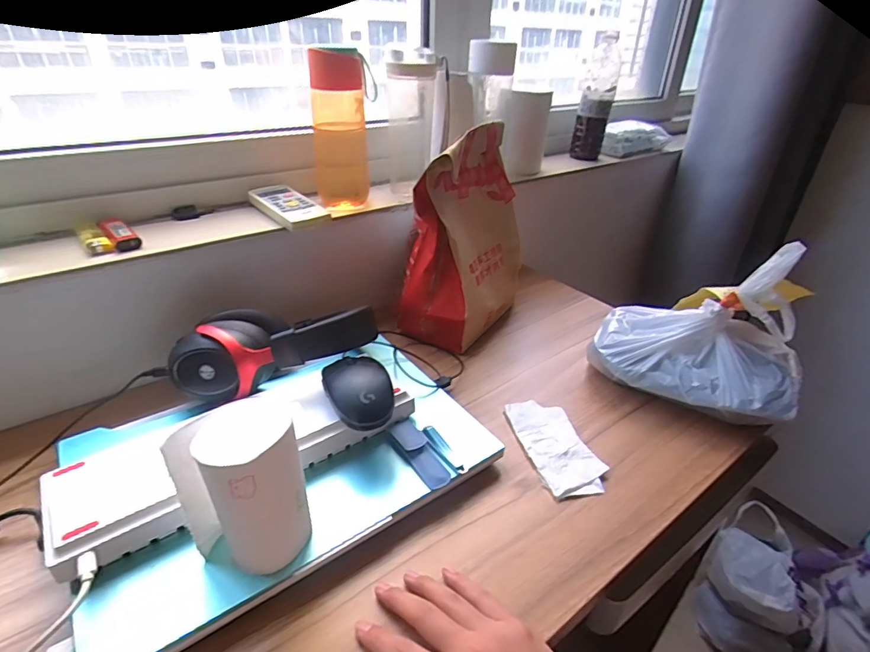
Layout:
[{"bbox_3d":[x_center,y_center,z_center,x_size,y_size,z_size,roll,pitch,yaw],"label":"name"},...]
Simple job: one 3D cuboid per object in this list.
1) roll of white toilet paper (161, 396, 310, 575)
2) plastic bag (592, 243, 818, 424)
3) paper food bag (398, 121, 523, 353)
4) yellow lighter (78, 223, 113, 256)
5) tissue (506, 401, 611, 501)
[{"bbox_3d":[-0.134,0.118,0.342,0.074,0.114,0.063,15,35,18],"label":"roll of white toilet paper"},{"bbox_3d":[0.312,0.002,0.550,0.217,0.173,0.153,18,36,23],"label":"plastic bag"},{"bbox_3d":[0.043,-0.122,0.651,0.117,0.253,0.198,21,37,26],"label":"paper food bag"},{"bbox_3d":[-0.376,-0.096,0.516,0.023,0.012,0.070,-25,42,-36],"label":"yellow lighter"},{"bbox_3d":[0.126,0.124,0.501,0.064,0.011,0.131,-7,34,-15],"label":"tissue"}]

